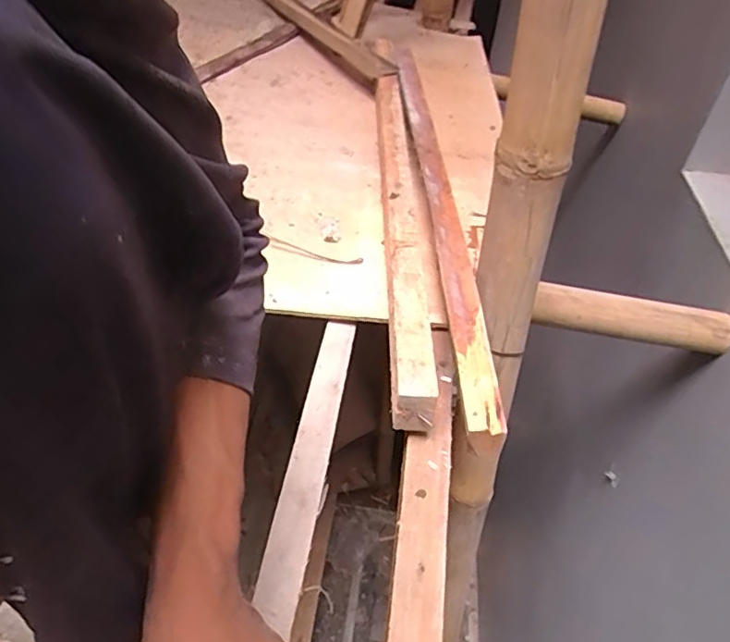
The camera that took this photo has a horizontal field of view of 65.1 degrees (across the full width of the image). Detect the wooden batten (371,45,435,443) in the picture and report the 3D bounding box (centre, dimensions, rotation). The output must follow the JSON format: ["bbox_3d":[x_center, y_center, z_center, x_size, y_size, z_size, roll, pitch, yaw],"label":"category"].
[{"bbox_3d":[0.047,-0.221,0.849,0.060,0.048,0.893,2,45,-3],"label":"wooden batten"}]

